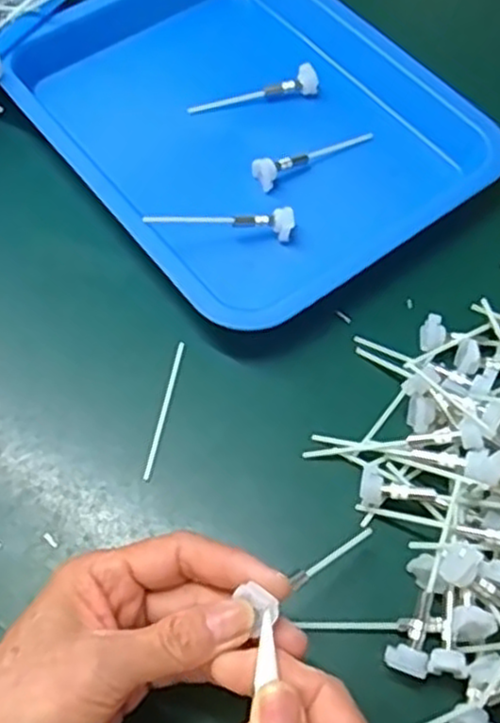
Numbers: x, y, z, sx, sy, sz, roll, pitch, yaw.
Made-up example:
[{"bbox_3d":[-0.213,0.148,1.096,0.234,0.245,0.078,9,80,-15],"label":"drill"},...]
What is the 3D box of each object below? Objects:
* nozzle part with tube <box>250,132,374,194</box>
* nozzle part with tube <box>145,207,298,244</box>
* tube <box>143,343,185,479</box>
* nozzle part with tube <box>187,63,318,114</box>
[{"bbox_3d":[0.042,-0.131,0.460,0.087,0.022,0.014,-27,65,-14],"label":"nozzle part with tube"},{"bbox_3d":[-0.017,-0.081,0.427,0.085,0.021,0.012,-2,61,-1],"label":"nozzle part with tube"},{"bbox_3d":[-0.044,0.024,0.382,0.004,0.004,0.080,9,62,5],"label":"tube"},{"bbox_3d":[0.002,-0.180,0.487,0.086,0.022,0.013,-10,62,-5],"label":"nozzle part with tube"}]

